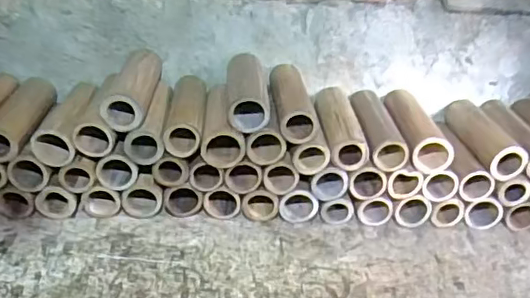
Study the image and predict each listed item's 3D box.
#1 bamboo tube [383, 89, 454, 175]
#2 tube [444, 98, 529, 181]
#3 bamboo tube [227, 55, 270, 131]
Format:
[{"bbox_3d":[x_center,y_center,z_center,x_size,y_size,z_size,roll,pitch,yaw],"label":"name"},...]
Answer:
[{"bbox_3d":[0.228,-0.034,0.864,0.061,0.053,0.177,-1,31,-7],"label":"bamboo tube"},{"bbox_3d":[0.342,-0.025,0.881,0.052,0.047,0.181,-2,31,-7],"label":"tube"},{"bbox_3d":[-0.027,-0.091,0.828,0.059,0.047,0.177,0,31,-4],"label":"bamboo tube"}]

